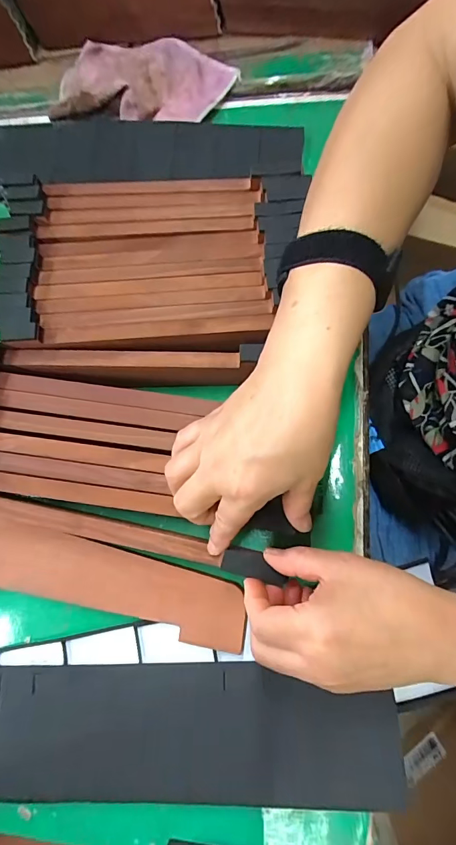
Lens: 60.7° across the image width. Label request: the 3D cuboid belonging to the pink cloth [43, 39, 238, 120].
[{"bbox_3d":[-0.106,-0.421,0.484,0.224,0.042,0.129,14,78,11],"label":"pink cloth"}]

